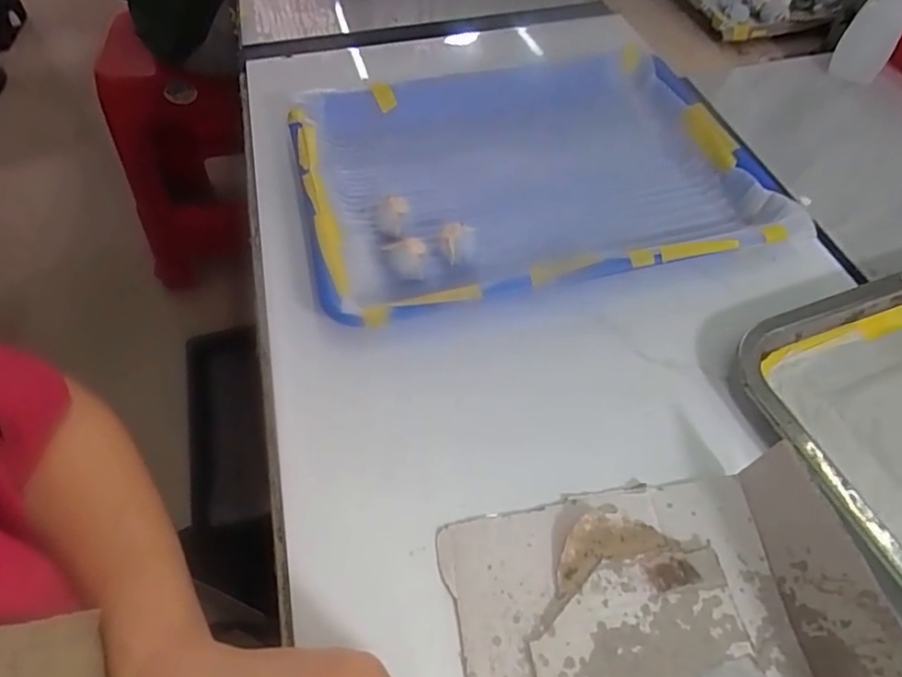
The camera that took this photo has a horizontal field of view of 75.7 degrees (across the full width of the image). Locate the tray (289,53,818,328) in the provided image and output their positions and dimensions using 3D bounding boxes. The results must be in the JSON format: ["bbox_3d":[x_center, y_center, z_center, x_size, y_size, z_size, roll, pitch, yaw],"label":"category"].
[{"bbox_3d":[0.058,-0.131,0.440,0.330,0.036,0.233,-12,54,-8],"label":"tray"}]

